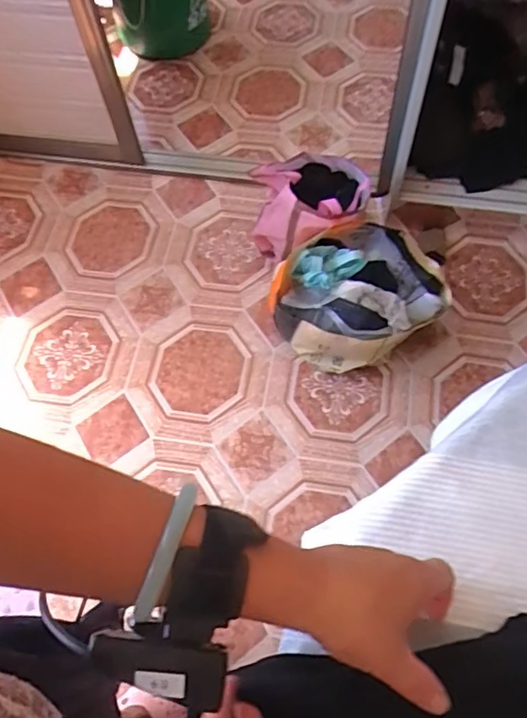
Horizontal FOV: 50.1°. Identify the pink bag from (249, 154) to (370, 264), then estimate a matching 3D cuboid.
[{"bbox_3d":[0.103,-0.343,1.302,0.248,0.220,0.185,3,64,3],"label":"pink bag"}]

